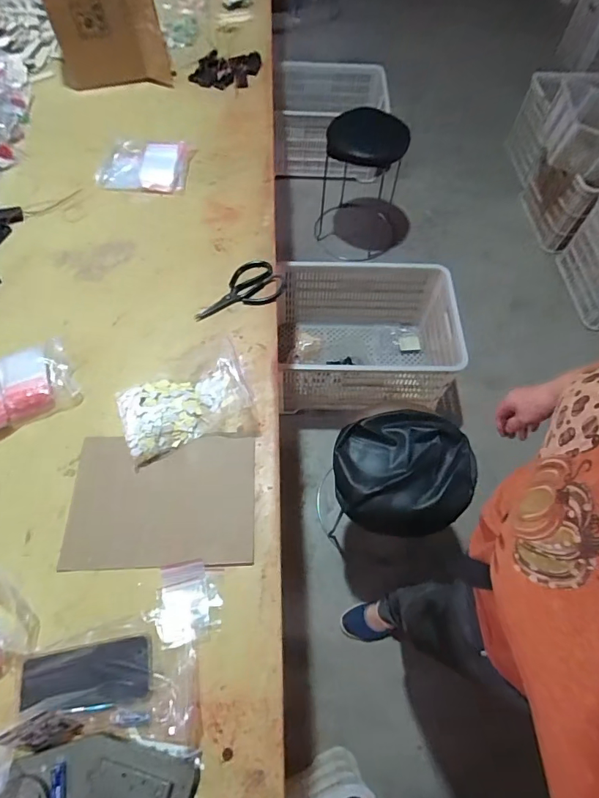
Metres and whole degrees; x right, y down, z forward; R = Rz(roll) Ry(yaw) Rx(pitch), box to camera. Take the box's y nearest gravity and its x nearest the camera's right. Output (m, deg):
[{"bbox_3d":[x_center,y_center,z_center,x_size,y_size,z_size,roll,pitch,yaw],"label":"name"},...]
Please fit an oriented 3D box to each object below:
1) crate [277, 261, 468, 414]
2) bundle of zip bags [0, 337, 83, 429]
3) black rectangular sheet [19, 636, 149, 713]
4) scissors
[{"bbox_3d":[0.222,-0.203,1.480,0.581,0.316,0.420,2,63,1],"label":"crate"},{"bbox_3d":[-0.480,-0.022,0.731,0.180,0.036,0.150,-26,66,-13],"label":"bundle of zip bags"},{"bbox_3d":[-0.265,0.343,0.539,0.149,0.007,0.066,-5,47,-7],"label":"black rectangular sheet"},{"bbox_3d":[-0.111,-0.200,0.837,0.096,0.010,0.188,40,69,18],"label":"scissors"}]

